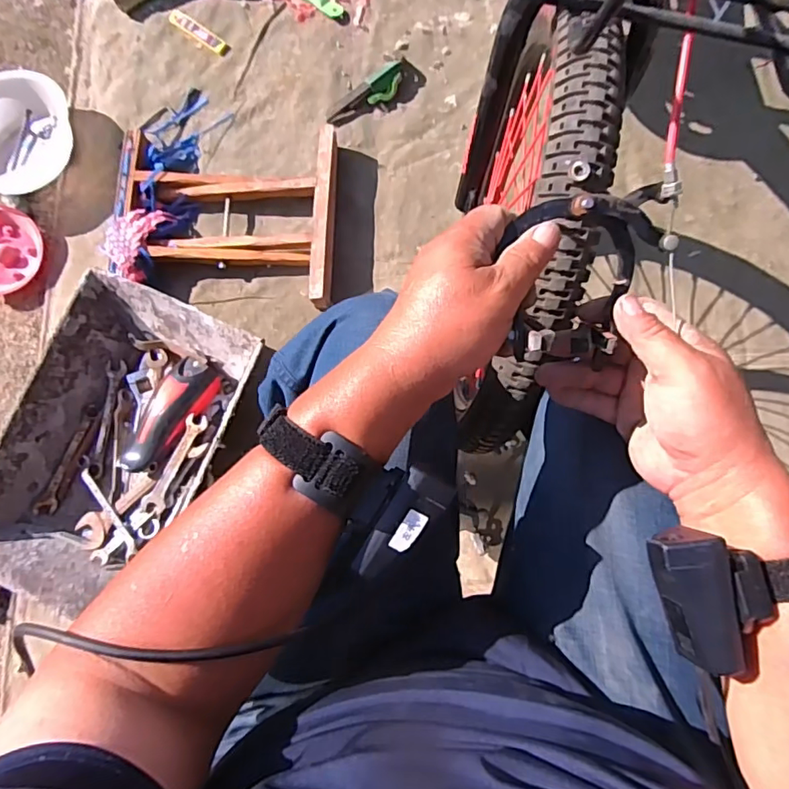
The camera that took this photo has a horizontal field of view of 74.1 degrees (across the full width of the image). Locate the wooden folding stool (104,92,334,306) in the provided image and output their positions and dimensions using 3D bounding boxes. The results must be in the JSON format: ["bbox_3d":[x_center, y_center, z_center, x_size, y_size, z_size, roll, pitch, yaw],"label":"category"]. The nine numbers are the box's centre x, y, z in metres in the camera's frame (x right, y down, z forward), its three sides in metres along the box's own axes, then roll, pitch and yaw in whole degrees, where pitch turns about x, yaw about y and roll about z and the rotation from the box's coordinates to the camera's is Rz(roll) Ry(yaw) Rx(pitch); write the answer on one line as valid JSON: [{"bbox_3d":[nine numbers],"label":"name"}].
[{"bbox_3d":[-0.279,-0.352,0.908,0.391,0.076,0.384,8,84,5],"label":"wooden folding stool"}]

